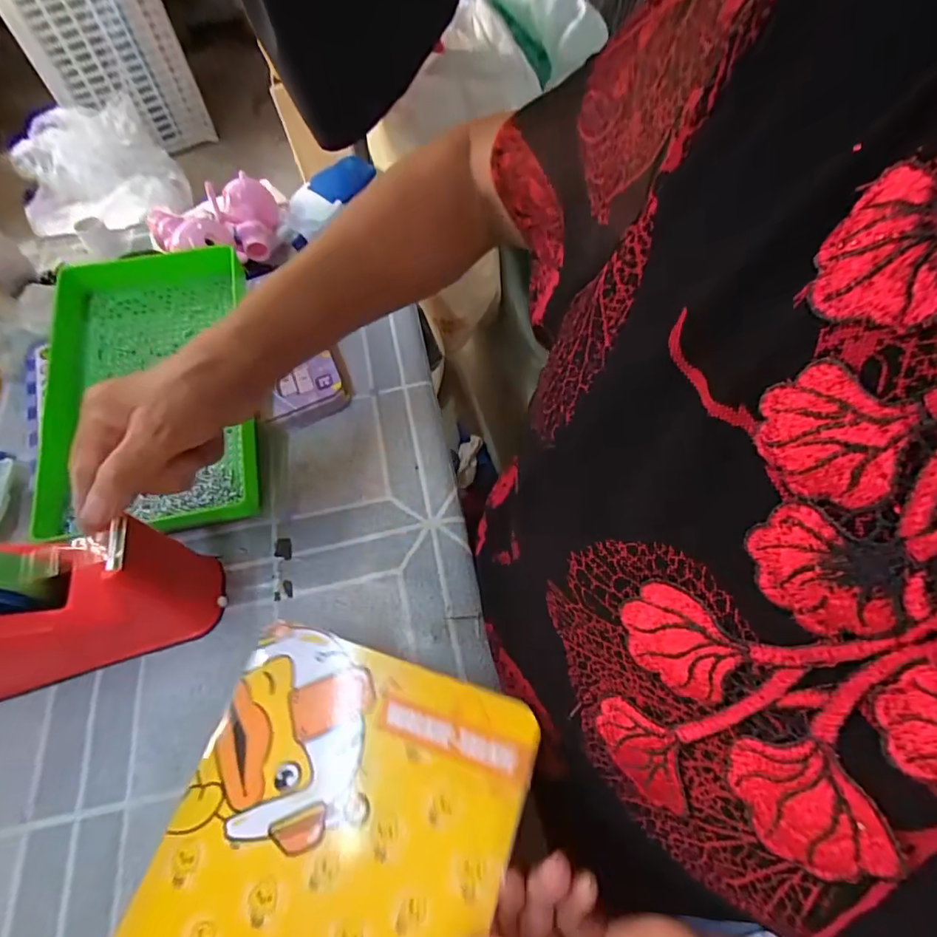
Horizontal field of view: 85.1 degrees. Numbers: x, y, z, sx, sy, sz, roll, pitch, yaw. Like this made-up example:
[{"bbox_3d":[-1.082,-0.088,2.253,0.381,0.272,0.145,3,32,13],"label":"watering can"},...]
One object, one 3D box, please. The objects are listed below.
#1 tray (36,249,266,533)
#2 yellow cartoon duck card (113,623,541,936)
[{"bbox_3d":[-0.265,-0.070,0.417,0.168,0.025,0.255,-11,69,-5],"label":"tray"},{"bbox_3d":[-0.079,0.213,0.243,0.168,0.009,0.242,14,66,14],"label":"yellow cartoon duck card"}]

